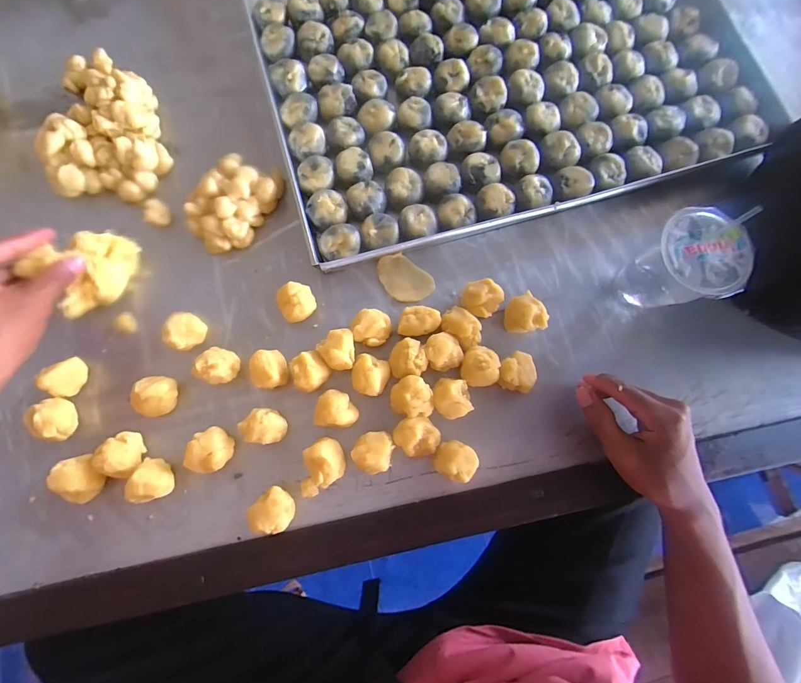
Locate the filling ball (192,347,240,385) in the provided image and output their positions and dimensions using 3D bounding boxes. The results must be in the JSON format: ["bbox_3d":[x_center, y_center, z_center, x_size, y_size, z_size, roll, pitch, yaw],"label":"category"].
[{"bbox_3d":[-0.161,0.022,0.346,0.031,0.030,0.031,0,79,0],"label":"filling ball"}]

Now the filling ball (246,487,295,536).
[{"bbox_3d":[-0.103,0.139,0.321,0.031,0.028,0.034,0,79,0],"label":"filling ball"}]

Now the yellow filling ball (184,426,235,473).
[{"bbox_3d":[-0.161,0.092,0.331,0.031,0.026,0.036,10,80,1],"label":"yellow filling ball"}]

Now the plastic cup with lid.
[{"bbox_3d":[0.238,-0.064,0.333,0.064,0.095,0.070,0,79,0],"label":"plastic cup with lid"}]

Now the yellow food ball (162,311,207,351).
[{"bbox_3d":[-0.193,-0.008,0.351,0.026,0.030,0.032,28,81,5],"label":"yellow food ball"}]

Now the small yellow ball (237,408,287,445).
[{"bbox_3d":[-0.117,0.073,0.335,0.035,0.031,0.028,8,80,1],"label":"small yellow ball"}]

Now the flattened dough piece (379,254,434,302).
[{"bbox_3d":[0.003,-0.062,0.383,0.059,0.008,0.039,39,82,6],"label":"flattened dough piece"}]

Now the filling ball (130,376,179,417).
[{"bbox_3d":[-0.214,0.048,0.338,0.029,0.029,0.034,8,80,1],"label":"filling ball"}]

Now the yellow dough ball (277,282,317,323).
[{"bbox_3d":[-0.094,-0.034,0.358,0.031,0.030,0.033,0,79,0],"label":"yellow dough ball"}]

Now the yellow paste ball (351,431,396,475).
[{"bbox_3d":[-0.023,0.094,0.331,0.032,0.031,0.033,0,79,0],"label":"yellow paste ball"}]

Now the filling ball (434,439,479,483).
[{"bbox_3d":[0.047,0.101,0.330,0.032,0.032,0.030,0,79,0],"label":"filling ball"}]

